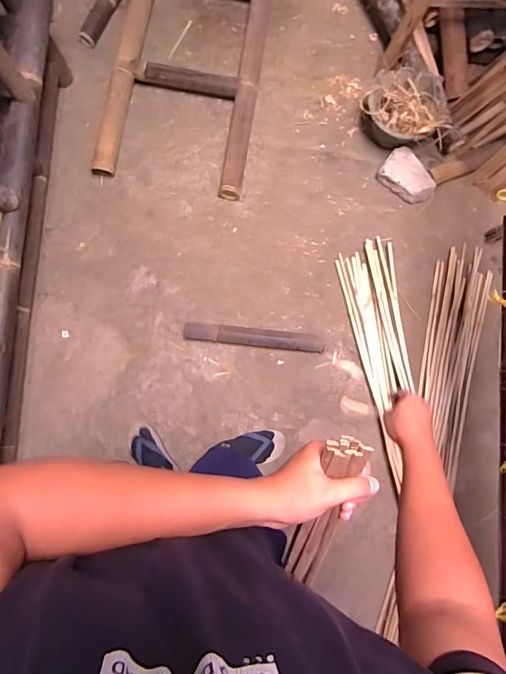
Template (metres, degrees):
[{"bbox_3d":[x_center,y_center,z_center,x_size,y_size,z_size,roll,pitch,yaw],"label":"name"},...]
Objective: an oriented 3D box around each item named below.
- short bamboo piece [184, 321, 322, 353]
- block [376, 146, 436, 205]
[{"bbox_3d":[0.003,-0.001,1.531,0.499,0.038,0.063,6,86,0],"label":"short bamboo piece"},{"bbox_3d":[0.567,-0.582,1.553,0.205,0.069,0.129,40,87,2],"label":"block"}]

